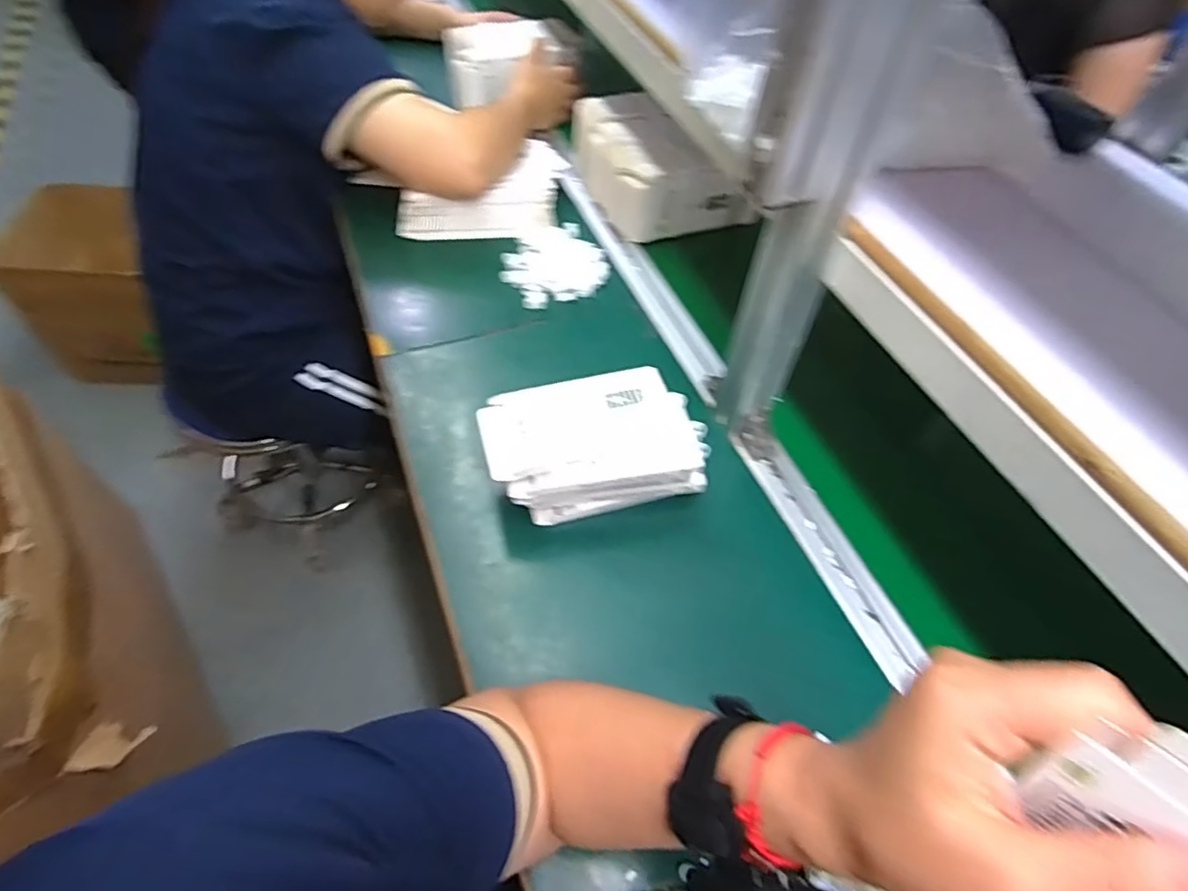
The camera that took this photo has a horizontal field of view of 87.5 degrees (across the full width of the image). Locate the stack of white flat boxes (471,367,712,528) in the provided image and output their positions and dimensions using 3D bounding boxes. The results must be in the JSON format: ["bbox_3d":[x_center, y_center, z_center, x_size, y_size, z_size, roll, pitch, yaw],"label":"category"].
[{"bbox_3d":[0.001,0.005,0.533,0.179,0.083,0.096,-12,56,-14],"label":"stack of white flat boxes"}]

